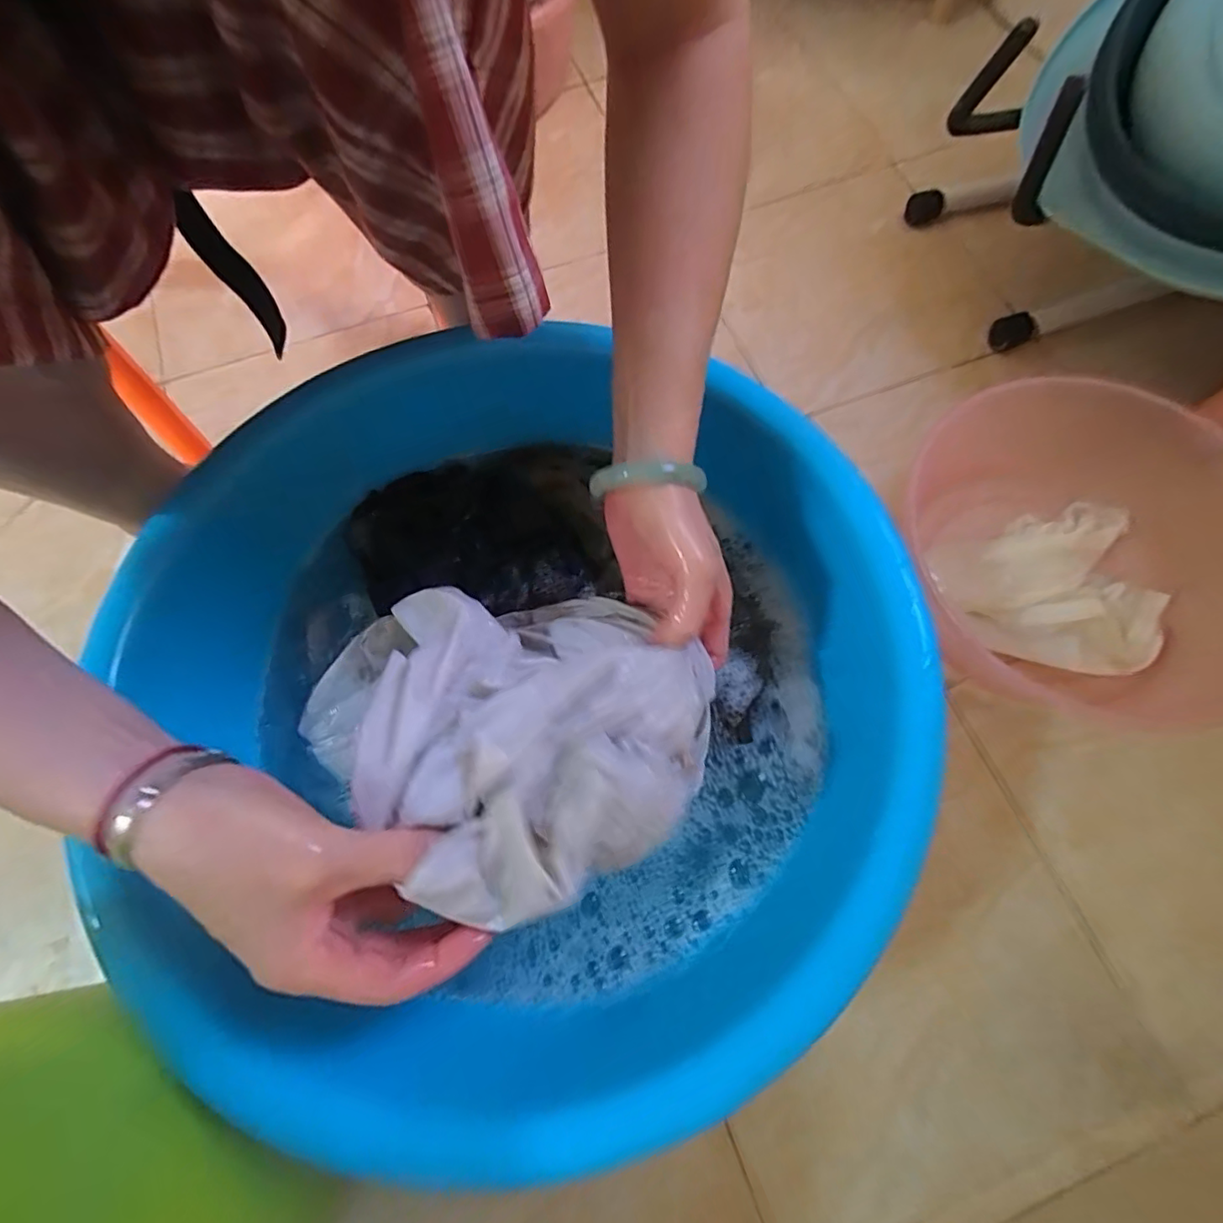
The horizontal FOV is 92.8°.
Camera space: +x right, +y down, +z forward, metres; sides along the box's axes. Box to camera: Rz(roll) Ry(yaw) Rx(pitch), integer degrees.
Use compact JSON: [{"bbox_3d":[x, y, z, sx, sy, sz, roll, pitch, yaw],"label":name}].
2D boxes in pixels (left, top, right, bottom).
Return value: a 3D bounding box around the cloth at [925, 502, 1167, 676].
[{"bbox_3d":[0.382,-0.016,0.499,0.182,0.030,0.145,-13,71,-4],"label":"cloth"}]

